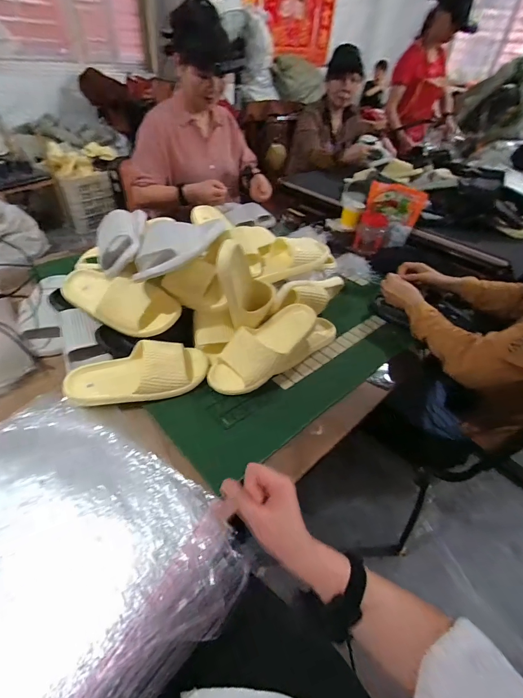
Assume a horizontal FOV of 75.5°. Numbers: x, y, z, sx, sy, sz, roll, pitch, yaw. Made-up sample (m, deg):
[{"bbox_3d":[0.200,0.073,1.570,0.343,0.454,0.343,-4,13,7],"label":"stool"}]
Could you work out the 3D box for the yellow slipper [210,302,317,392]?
[{"bbox_3d":[0.007,-0.011,0.670,0.252,0.060,0.102,-39,57,-21],"label":"yellow slipper"}]

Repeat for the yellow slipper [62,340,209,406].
[{"bbox_3d":[-0.228,0.041,0.626,0.251,0.068,0.101,-8,44,-15],"label":"yellow slipper"}]

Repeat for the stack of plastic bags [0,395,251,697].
[{"bbox_3d":[-0.285,0.268,0.468,0.451,0.064,0.330,30,47,25],"label":"stack of plastic bags"}]

